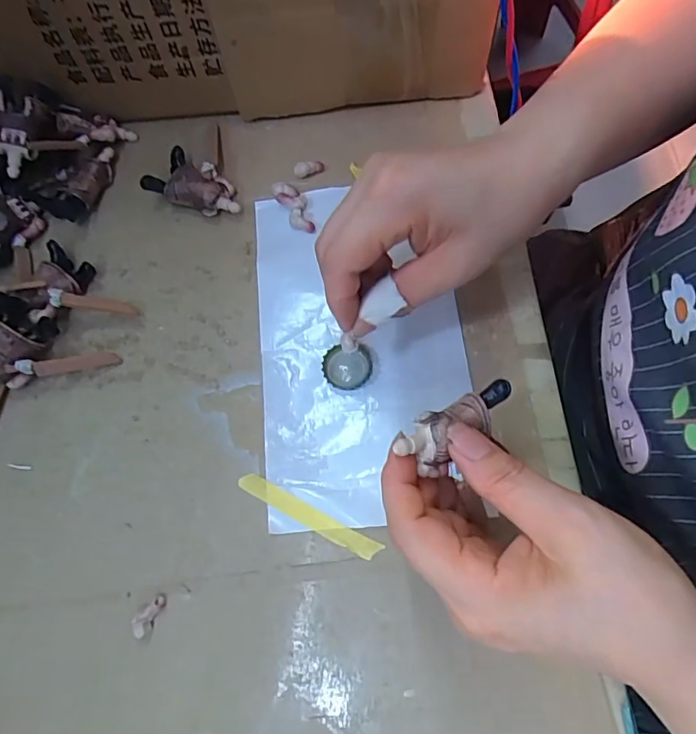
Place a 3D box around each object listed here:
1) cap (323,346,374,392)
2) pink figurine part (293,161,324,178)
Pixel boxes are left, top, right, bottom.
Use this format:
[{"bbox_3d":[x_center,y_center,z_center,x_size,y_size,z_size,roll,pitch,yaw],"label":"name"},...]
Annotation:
[{"bbox_3d":[-0.001,0.000,0.293,0.028,0.006,0.025,4,68,4],"label":"cap"},{"bbox_3d":[-0.027,-0.136,0.345,0.020,0.007,0.008,-6,68,0],"label":"pink figurine part"}]

